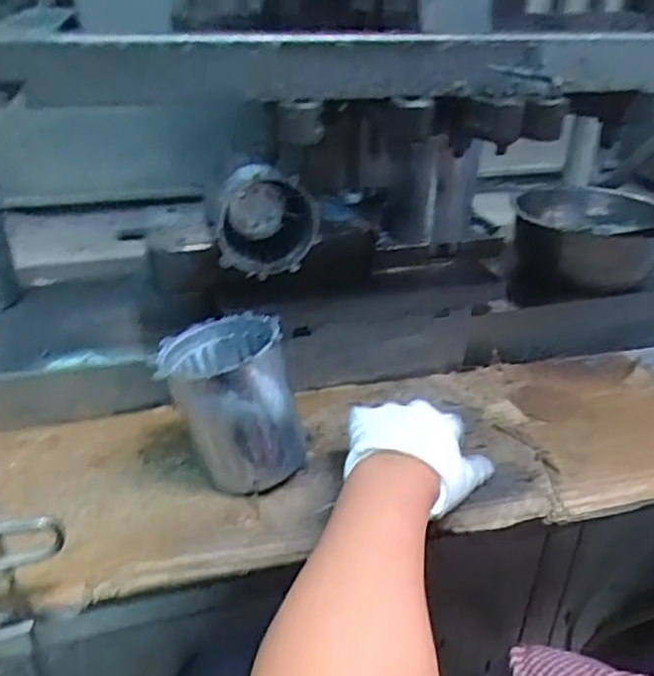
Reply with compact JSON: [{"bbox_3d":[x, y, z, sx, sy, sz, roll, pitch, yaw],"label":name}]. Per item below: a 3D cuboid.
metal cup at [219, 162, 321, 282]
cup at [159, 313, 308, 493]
[{"bbox_3d":[-0.059,-0.117,0.613,0.096,0.089,0.076,-5,31,-11],"label":"metal cup"},{"bbox_3d":[-0.077,0.050,0.510,0.100,0.112,0.100,1,30,-1],"label":"cup"}]

